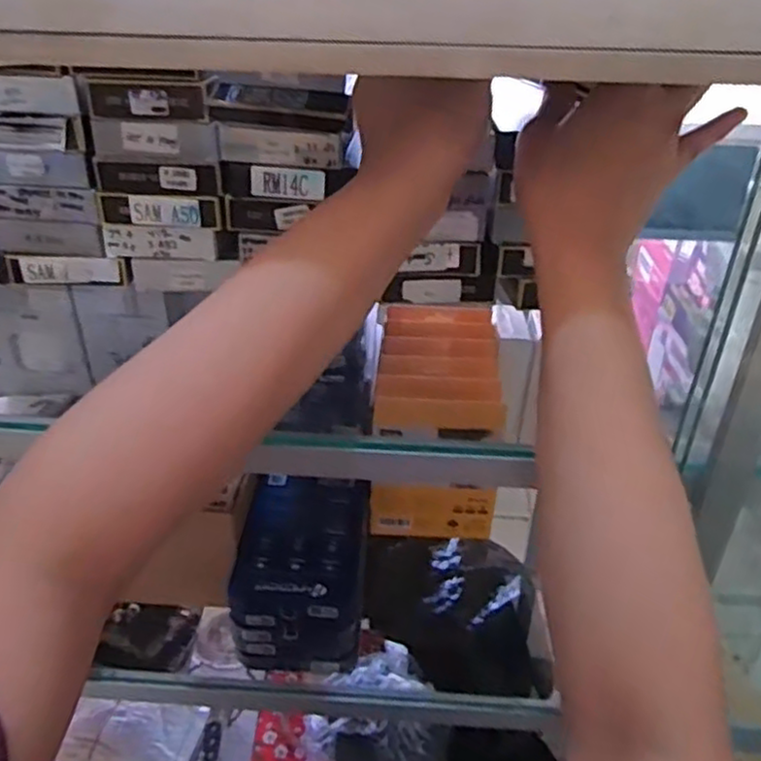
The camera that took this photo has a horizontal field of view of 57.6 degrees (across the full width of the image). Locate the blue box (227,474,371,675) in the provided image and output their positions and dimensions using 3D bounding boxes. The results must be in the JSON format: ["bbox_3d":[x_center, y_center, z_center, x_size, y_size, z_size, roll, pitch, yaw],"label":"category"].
[{"bbox_3d":[-0.056,0.136,0.526,0.092,0.064,0.147,2,31,2],"label":"blue box"}]

